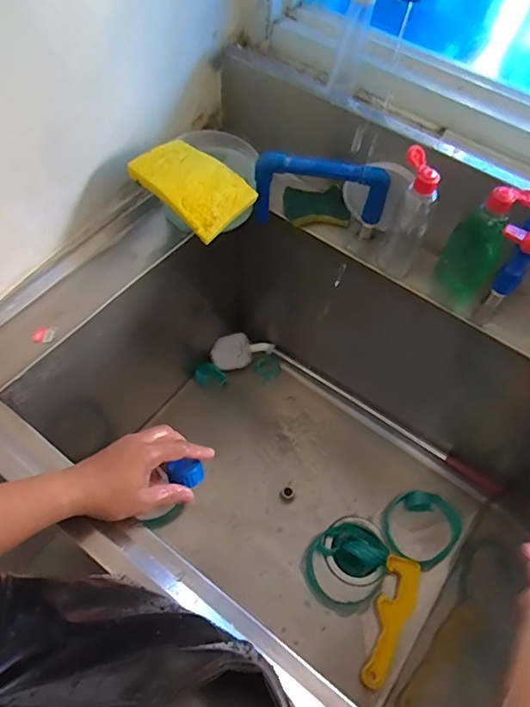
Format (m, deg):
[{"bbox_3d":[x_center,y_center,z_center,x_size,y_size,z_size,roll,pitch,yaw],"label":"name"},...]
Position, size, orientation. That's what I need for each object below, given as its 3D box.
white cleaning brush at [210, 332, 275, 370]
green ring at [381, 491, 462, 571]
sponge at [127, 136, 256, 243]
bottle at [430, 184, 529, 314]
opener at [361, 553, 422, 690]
[{"bbox_3d":[-0.050,-0.010,1.045,0.121,0.032,0.069,-25,92,-14],"label":"white cleaning brush"},{"bbox_3d":[0.279,0.306,0.903,0.123,0.032,0.123,2,58,-3],"label":"green ring"},{"bbox_3d":[-0.094,-0.224,0.675,0.145,0.021,0.098,42,70,1],"label":"sponge"},{"bbox_3d":[0.276,-0.140,0.673,0.067,0.178,0.055,30,61,14],"label":"bottle"},{"bbox_3d":[0.206,0.432,0.824,0.057,0.019,0.198,20,59,8],"label":"opener"}]

